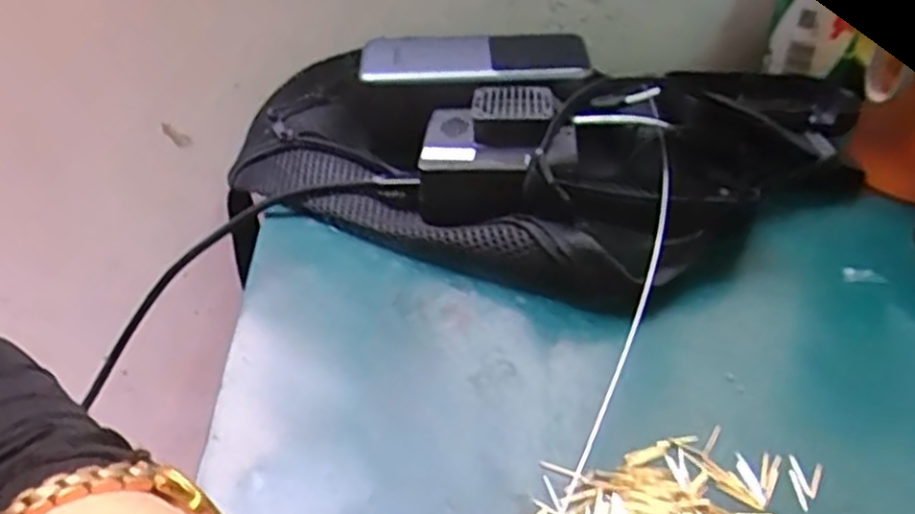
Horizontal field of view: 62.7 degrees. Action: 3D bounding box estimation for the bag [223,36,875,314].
[{"bbox_3d":[0.034,-0.058,0.391,0.331,0.055,0.185,5,39,12],"label":"bag"}]

